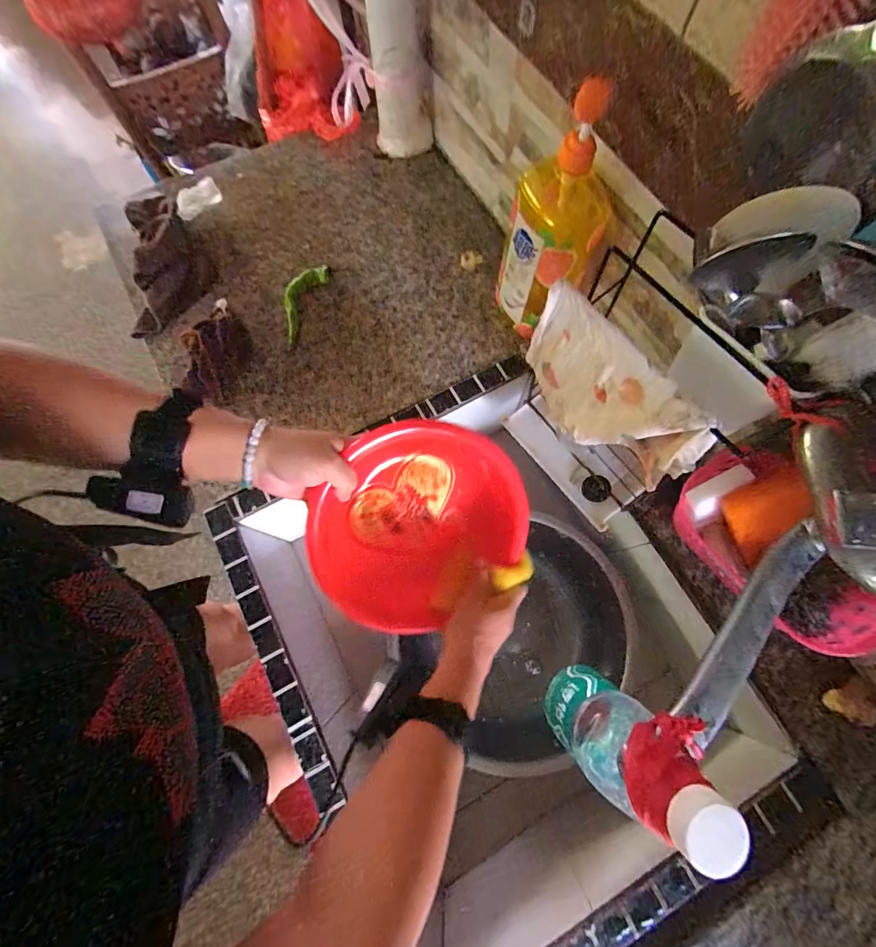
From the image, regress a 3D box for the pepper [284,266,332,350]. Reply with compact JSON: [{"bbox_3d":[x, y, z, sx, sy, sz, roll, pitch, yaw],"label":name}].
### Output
[{"bbox_3d":[-0.219,-0.270,0.640,0.052,0.020,0.130,26,76,8],"label":"pepper"}]

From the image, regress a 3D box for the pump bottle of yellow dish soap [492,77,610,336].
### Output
[{"bbox_3d":[0.137,-0.286,0.510,0.104,0.275,0.092,14,75,5],"label":"pump bottle of yellow dish soap"}]

